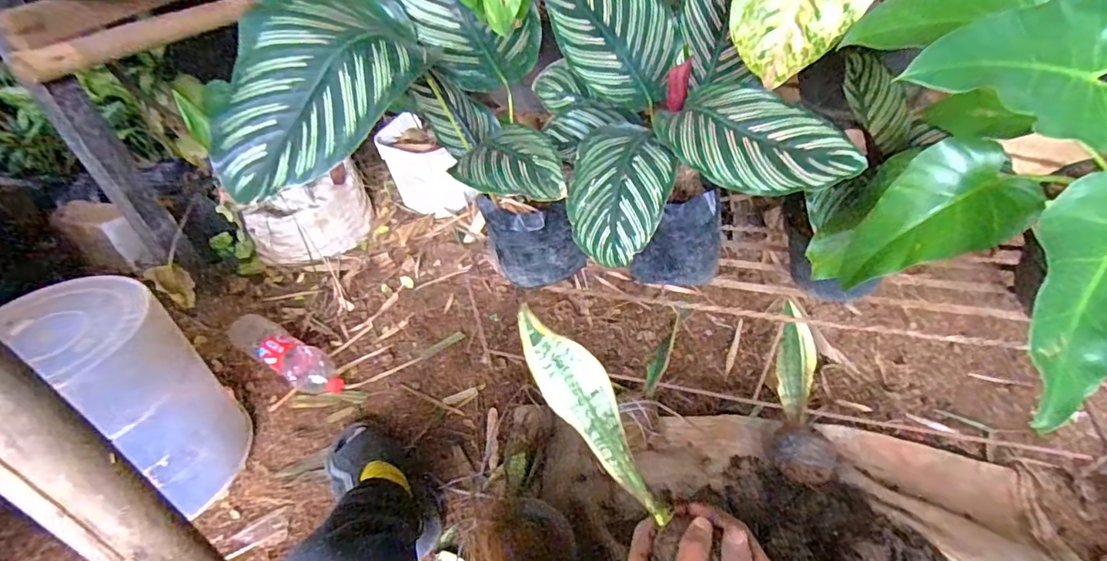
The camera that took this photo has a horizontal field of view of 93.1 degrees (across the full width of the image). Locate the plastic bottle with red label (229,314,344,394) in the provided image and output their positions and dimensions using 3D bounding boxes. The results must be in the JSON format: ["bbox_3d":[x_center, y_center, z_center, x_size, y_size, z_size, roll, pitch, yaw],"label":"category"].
[{"bbox_3d":[-0.573,0.159,1.128,0.314,0.078,0.091,25,49,26],"label":"plastic bottle with red label"}]

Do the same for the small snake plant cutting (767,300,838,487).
[{"bbox_3d":[0.416,0.200,0.888,0.088,0.064,0.279,3,63,11],"label":"small snake plant cutting"}]

